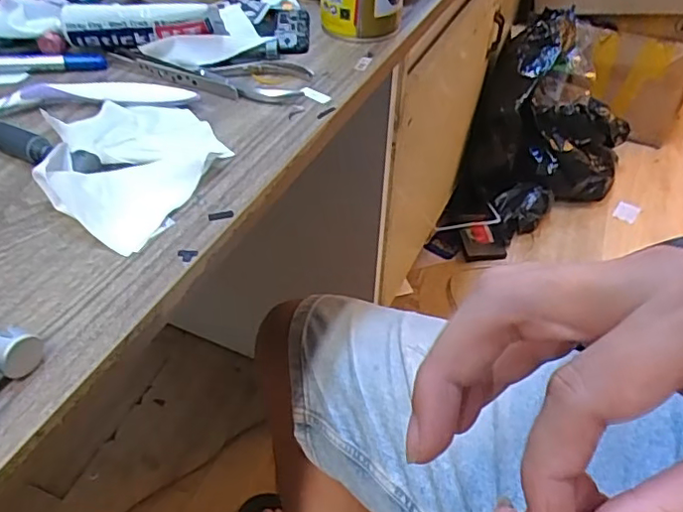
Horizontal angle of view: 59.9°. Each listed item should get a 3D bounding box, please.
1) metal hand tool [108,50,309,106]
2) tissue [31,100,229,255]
[{"bbox_3d":[-0.097,-0.130,0.421,0.146,0.011,0.051,8,44,7],"label":"metal hand tool"},{"bbox_3d":[-0.122,-0.060,0.341,0.103,0.020,0.129,-29,52,-28],"label":"tissue"}]

